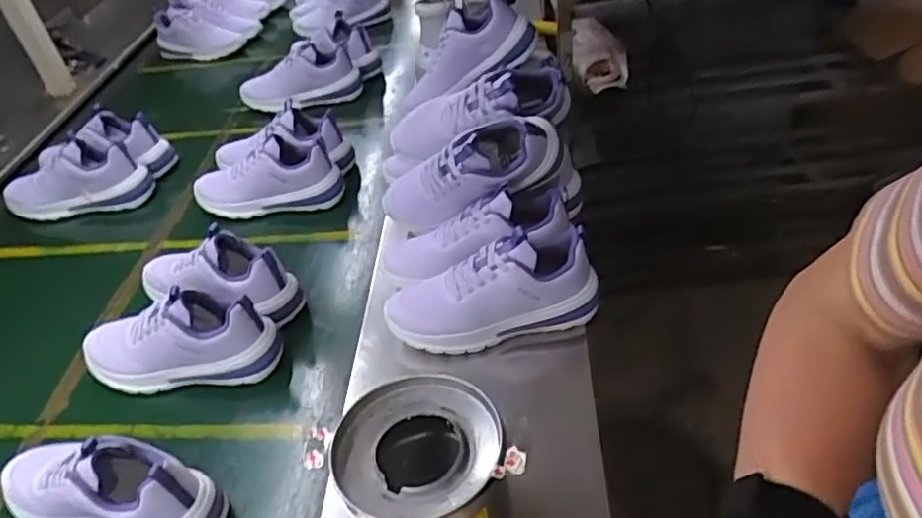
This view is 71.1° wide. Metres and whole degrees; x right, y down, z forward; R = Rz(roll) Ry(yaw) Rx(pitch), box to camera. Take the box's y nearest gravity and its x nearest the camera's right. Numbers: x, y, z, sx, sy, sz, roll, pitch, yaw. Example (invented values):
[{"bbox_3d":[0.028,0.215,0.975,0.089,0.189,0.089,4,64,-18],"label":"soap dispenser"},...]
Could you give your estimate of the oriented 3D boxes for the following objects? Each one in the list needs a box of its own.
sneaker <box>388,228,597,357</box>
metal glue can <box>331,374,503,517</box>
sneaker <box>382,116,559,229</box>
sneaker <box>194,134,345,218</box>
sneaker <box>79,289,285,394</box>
[{"bbox_3d":[0.030,0.039,0.742,0.239,0.114,0.088,-17,40,7],"label":"sneaker"},{"bbox_3d":[-0.029,0.193,0.561,0.134,0.115,0.138,-4,40,4],"label":"metal glue can"},{"bbox_3d":[0.000,-0.105,0.807,0.244,0.095,0.085,-22,33,29],"label":"sneaker"},{"bbox_3d":[-0.316,-0.134,1.040,0.241,0.097,0.092,-9,40,-2],"label":"sneaker"},{"bbox_3d":[-0.344,0.089,0.774,0.238,0.108,0.094,-5,40,3],"label":"sneaker"}]

